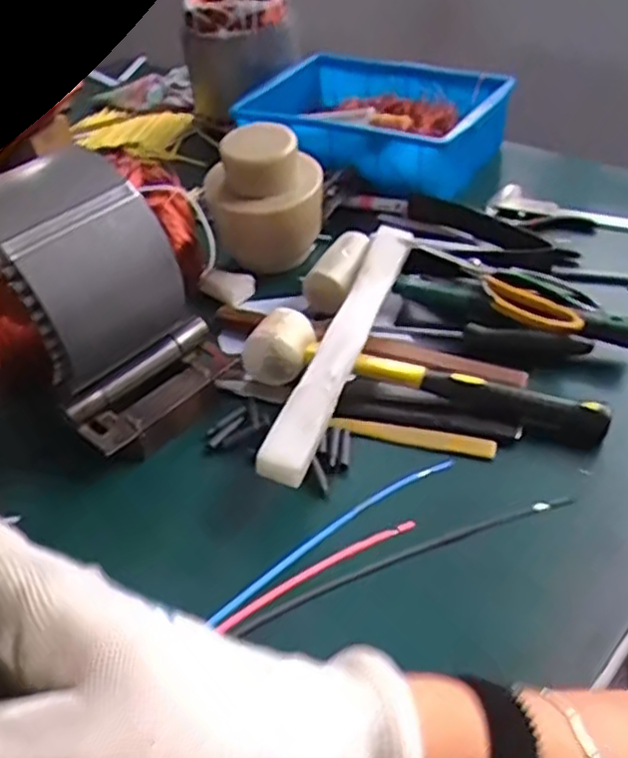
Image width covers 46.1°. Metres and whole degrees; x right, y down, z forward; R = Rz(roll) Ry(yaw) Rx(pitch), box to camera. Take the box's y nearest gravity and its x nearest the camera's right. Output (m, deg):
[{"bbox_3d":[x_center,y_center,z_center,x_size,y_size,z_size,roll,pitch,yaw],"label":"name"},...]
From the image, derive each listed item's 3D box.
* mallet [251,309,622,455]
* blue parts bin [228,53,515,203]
[{"bbox_3d":[0.083,-0.004,0.577,0.279,0.053,0.056,11,43,19],"label":"mallet"},{"bbox_3d":[0.086,-0.322,0.903,0.298,0.072,0.211,22,48,29],"label":"blue parts bin"}]

